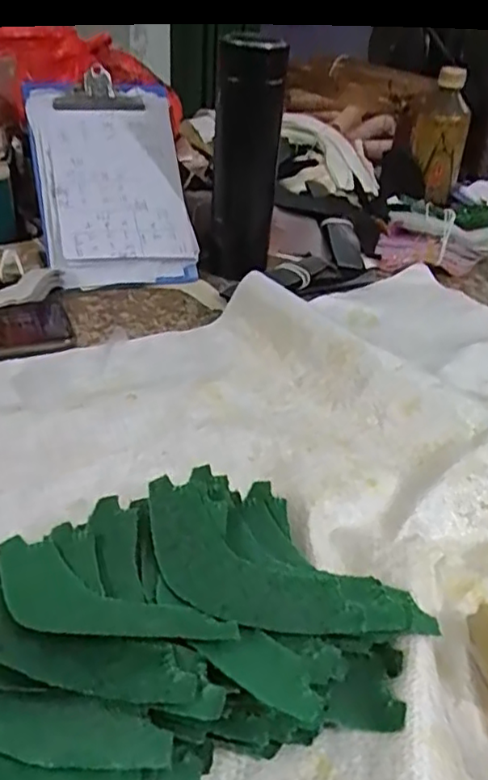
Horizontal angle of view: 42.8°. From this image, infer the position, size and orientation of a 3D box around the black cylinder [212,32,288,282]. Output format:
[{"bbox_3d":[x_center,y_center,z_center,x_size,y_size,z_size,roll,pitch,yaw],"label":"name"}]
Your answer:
[{"bbox_3d":[0.001,-0.231,0.627,0.063,0.210,0.053,-8,38,-19],"label":"black cylinder"}]

